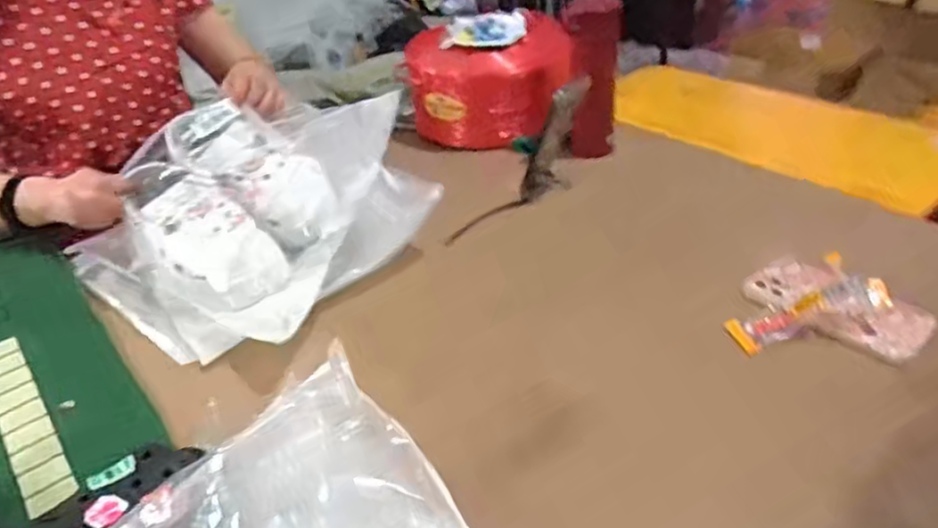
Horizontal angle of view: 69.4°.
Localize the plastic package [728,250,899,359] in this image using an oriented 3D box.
[{"bbox_3d":[0.324,0.041,0.661,0.140,0.032,0.066,-25,33,11],"label":"plastic package"}]

